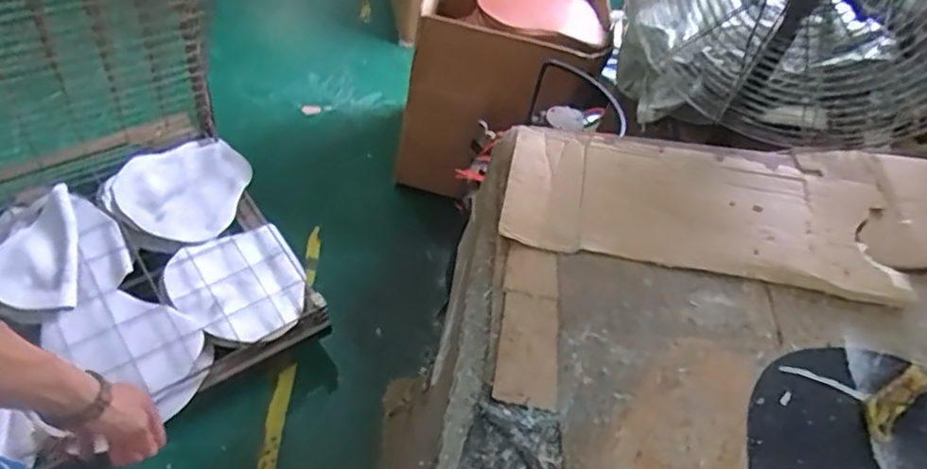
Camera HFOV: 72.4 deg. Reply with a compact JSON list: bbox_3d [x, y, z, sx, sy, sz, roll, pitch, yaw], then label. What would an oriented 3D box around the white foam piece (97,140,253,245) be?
[{"bbox_3d":[-0.720,-0.134,1.650,0.330,0.045,0.324,6,50,-7],"label":"white foam piece"}]

